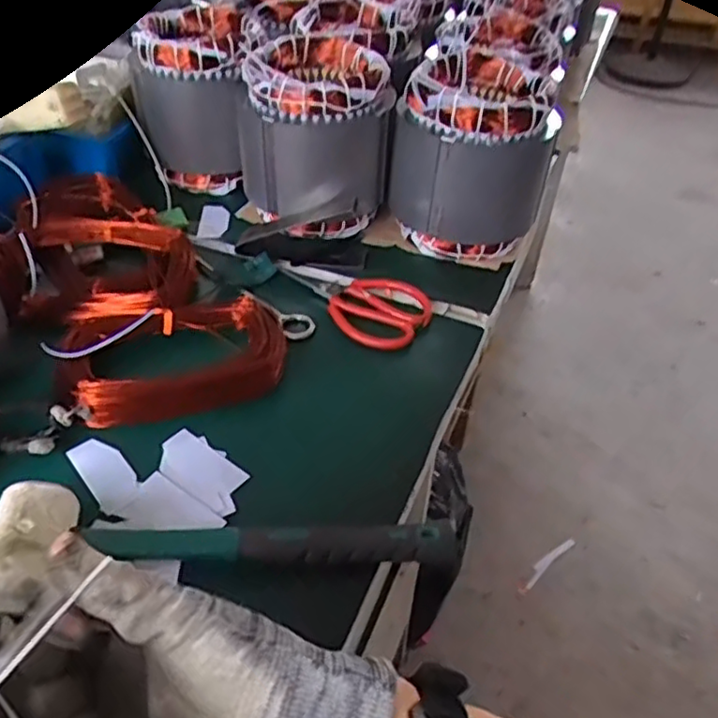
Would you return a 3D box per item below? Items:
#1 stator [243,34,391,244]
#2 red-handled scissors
[{"bbox_3d":[-0.045,-0.215,0.675,0.137,0.162,0.145,1,41,-2],"label":"stator"},{"bbox_3d":[-0.012,-0.063,0.630,0.163,0.014,0.079,27,47,25],"label":"red-handled scissors"}]

